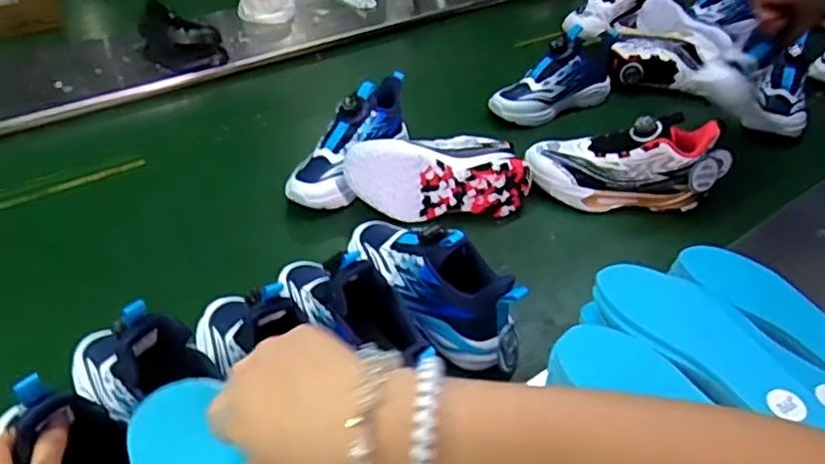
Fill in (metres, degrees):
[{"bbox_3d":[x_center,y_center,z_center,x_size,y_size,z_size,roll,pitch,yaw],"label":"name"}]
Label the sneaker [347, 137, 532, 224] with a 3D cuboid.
[{"bbox_3d":[0.034,-0.078,0.836,0.239,0.091,0.098,-5,44,-8],"label":"sneaker"}]

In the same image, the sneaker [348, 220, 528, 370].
[{"bbox_3d":[0.018,0.049,0.676,0.092,0.118,0.237,-24,49,-25],"label":"sneaker"}]

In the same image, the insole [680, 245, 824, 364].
[{"bbox_3d":[0.375,0.078,0.633,0.069,0.011,0.216,-26,50,-27],"label":"insole"}]

